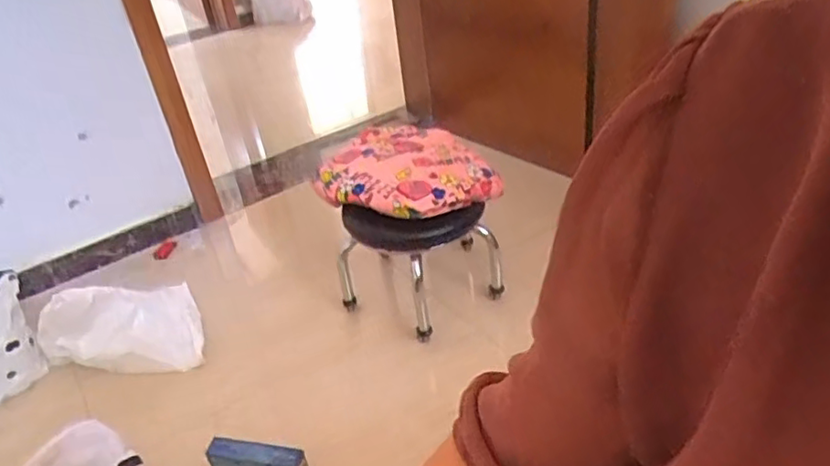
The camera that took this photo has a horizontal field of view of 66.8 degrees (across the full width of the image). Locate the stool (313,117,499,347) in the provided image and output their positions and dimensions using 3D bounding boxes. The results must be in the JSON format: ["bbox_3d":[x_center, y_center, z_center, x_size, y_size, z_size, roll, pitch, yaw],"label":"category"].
[{"bbox_3d":[-0.013,-0.007,1.425,0.320,0.353,0.309,-25,37,-25],"label":"stool"}]

